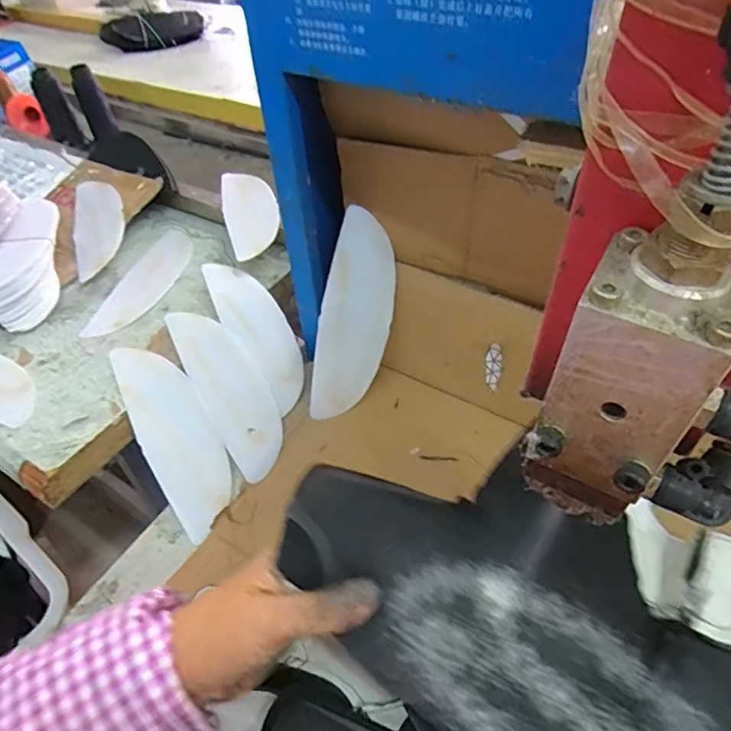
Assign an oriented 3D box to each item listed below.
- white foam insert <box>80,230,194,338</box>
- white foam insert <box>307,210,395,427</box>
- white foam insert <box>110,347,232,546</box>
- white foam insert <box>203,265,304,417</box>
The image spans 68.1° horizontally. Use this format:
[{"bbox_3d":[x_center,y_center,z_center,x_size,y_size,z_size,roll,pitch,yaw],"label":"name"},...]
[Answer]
[{"bbox_3d":[-0.278,-0.106,0.687,0.072,0.008,0.205,11,49,14],"label":"white foam insert"},{"bbox_3d":[-0.010,-0.047,0.568,0.073,0.214,0.009,9,14,-15],"label":"white foam insert"},{"bbox_3d":[-0.190,0.066,0.544,0.069,0.007,0.208,-25,77,-24],"label":"white foam insert"},{"bbox_3d":[-0.123,-0.040,0.638,0.073,0.007,0.209,-17,67,-31],"label":"white foam insert"}]

